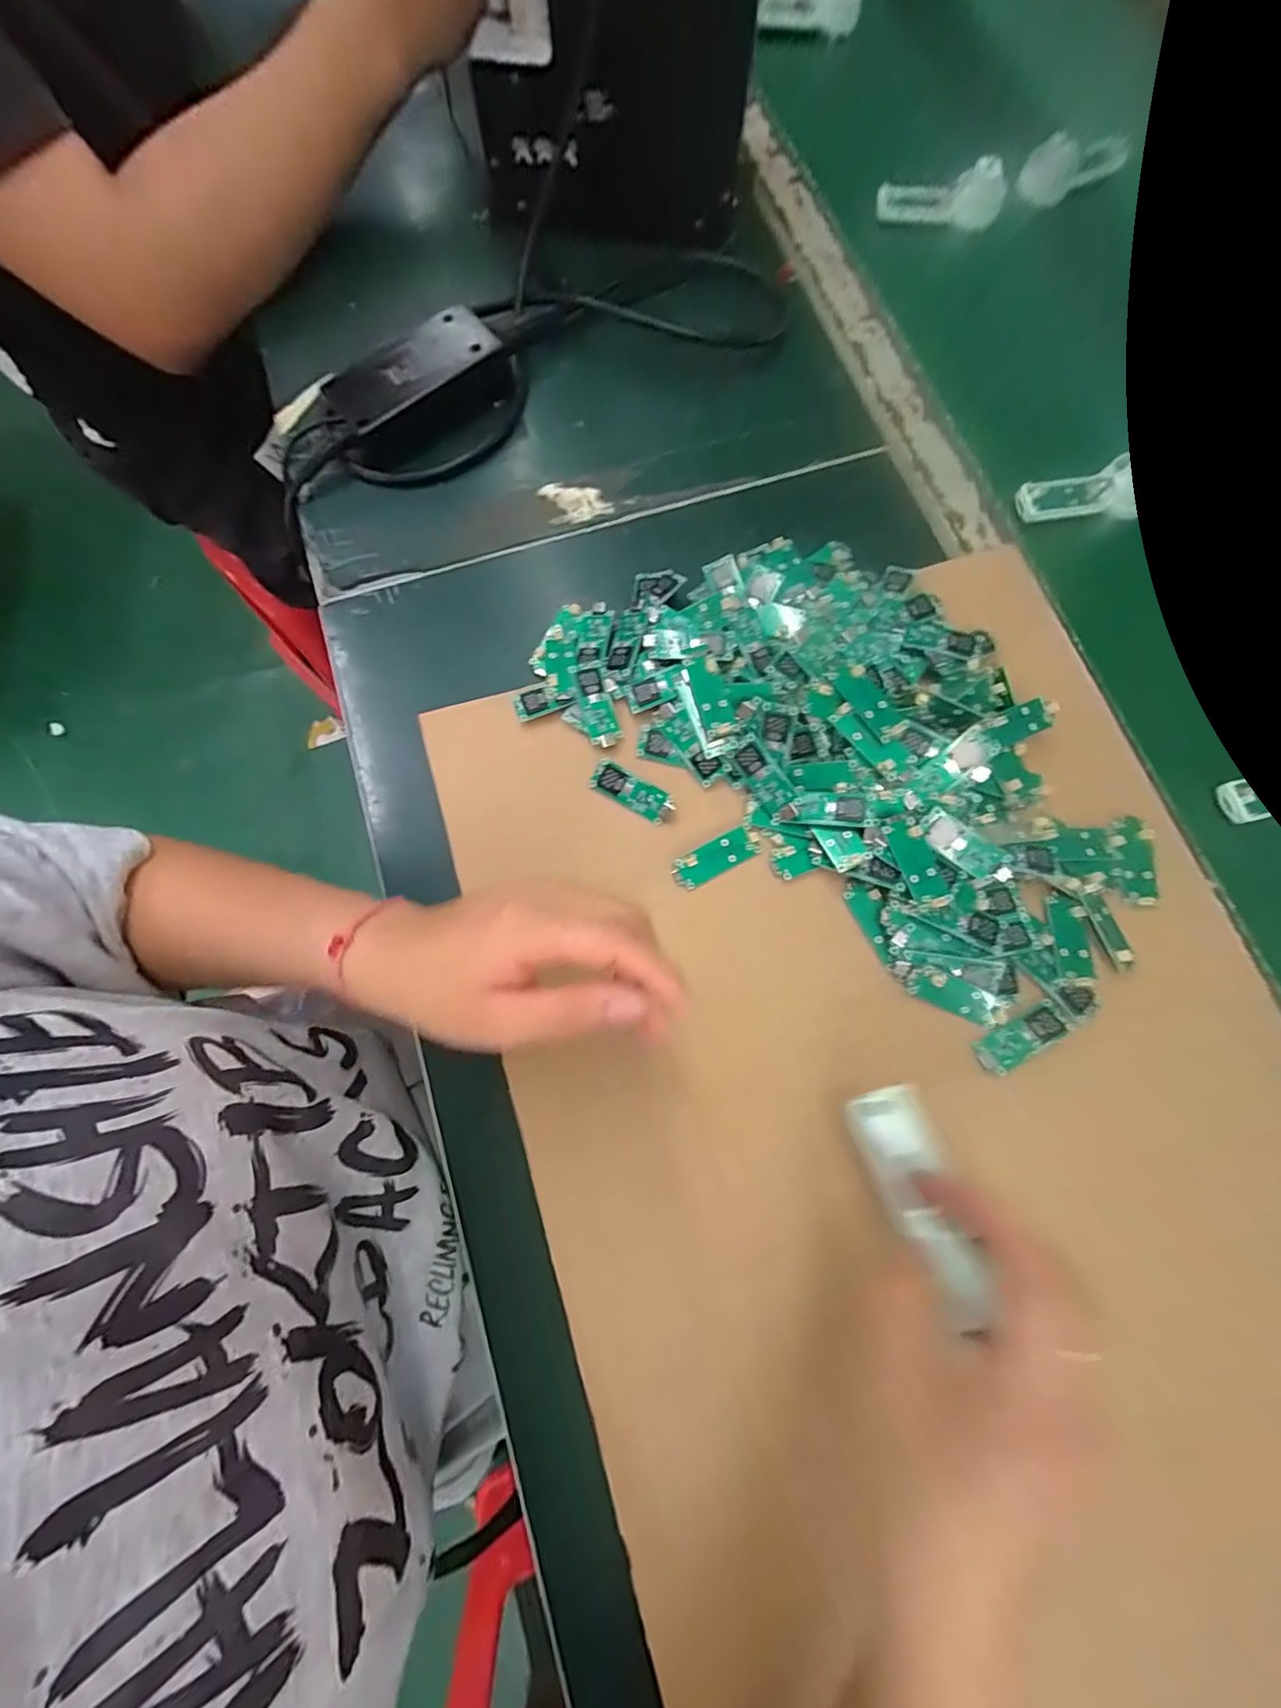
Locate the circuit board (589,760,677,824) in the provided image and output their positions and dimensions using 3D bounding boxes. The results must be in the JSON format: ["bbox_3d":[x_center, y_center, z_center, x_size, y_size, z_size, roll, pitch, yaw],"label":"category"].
[{"bbox_3d":[-0.005,-0.035,0.313,0.048,0.004,0.017,31,100,3],"label":"circuit board"}]

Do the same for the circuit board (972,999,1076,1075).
[{"bbox_3d":[0.197,0.095,0.281,0.051,0.004,0.018,-27,65,-5],"label":"circuit board"}]

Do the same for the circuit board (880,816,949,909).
[{"bbox_3d":[0.144,0.005,0.284,0.019,0.005,0.047,-22,81,0],"label":"circuit board"}]

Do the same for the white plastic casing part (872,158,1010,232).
[{"bbox_3d":[0.237,-0.521,0.430,0.095,0.031,0.015,7,77,3],"label":"white plastic casing part"}]

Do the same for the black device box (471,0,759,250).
[{"bbox_3d":[-0.014,-0.541,0.360,0.173,0.146,0.137,10,77,2],"label":"black device box"}]

